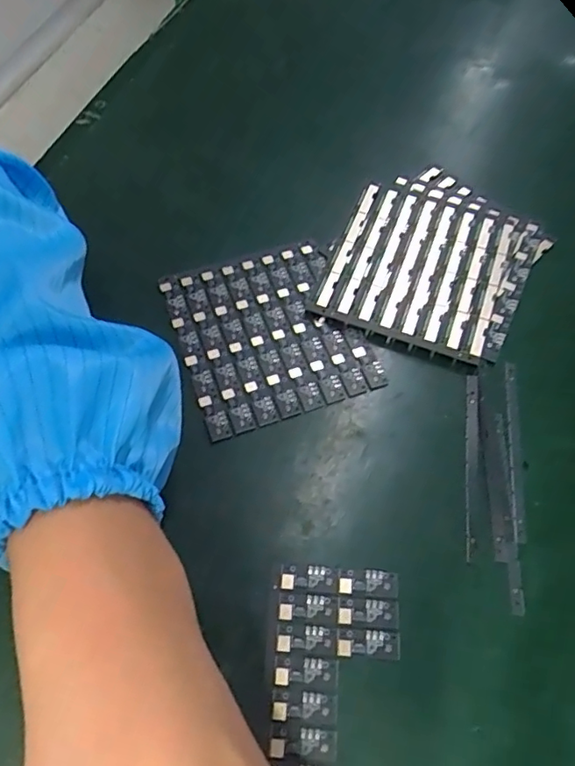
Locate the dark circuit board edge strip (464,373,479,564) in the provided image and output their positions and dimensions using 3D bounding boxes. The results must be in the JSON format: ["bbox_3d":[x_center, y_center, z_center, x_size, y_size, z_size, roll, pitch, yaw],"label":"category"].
[{"bbox_3d":[0.089,0.037,0.271,0.006,0.004,0.093,9,61,3],"label":"dark circuit board edge strip"}]

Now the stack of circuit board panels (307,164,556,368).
[{"bbox_3d":[0.085,-0.072,0.325,0.107,0.009,0.125,22,63,10],"label":"stack of circuit board panels"}]

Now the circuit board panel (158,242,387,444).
[{"bbox_3d":[-0.011,-0.028,0.301,0.093,0.004,0.100,-18,63,-11],"label":"circuit board panel"}]

